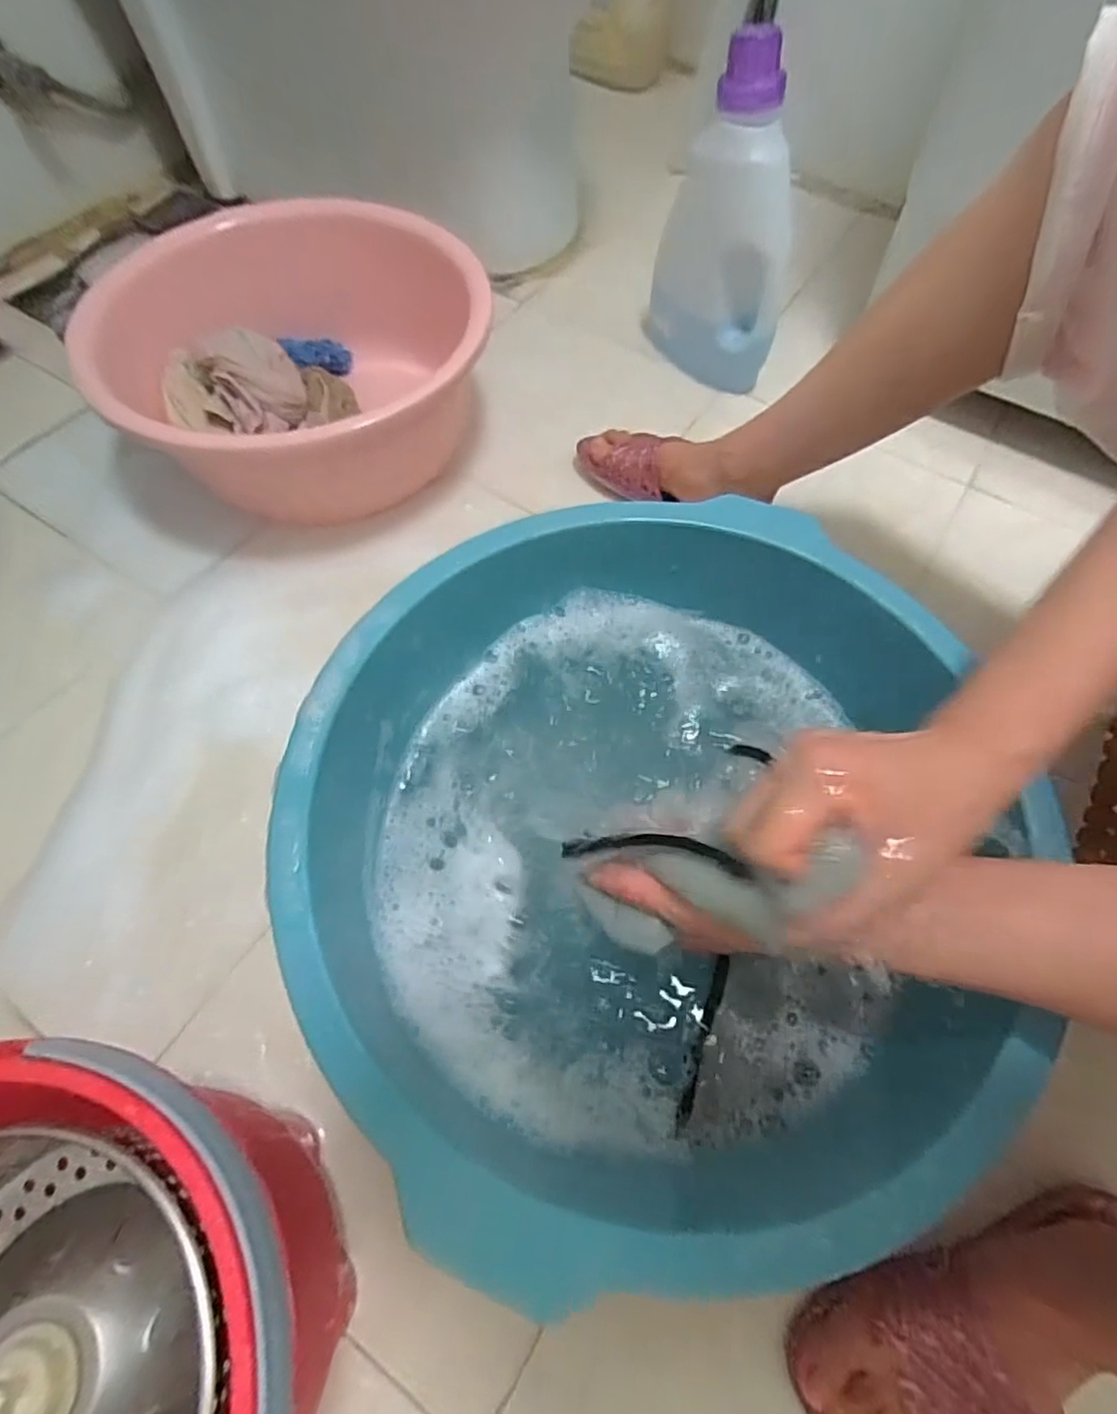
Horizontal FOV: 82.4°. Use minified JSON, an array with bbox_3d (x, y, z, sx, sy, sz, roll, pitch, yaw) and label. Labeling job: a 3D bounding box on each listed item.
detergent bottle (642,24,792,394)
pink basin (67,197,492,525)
[{"bbox_3d":[0.177,-0.495,0.667,0.136,0.276,0.107,7,64,3],"label":"detergent bottle"},{"bbox_3d":[-0.248,-0.335,0.655,0.361,0.173,0.353,0,64,0],"label":"pink basin"}]

